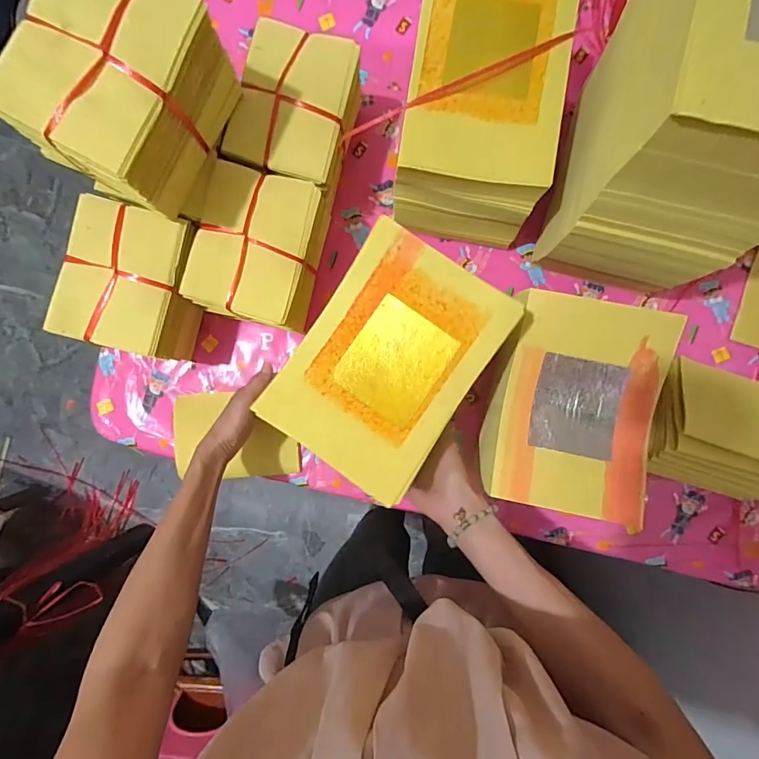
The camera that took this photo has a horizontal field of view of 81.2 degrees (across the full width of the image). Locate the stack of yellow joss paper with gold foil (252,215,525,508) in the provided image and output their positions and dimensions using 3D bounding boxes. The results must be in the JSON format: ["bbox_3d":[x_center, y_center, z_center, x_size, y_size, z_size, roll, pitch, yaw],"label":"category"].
[{"bbox_3d":[0.008,-0.018,0.431,0.165,0.020,0.227,34,91,1],"label":"stack of yellow joss paper with gold foil"}]

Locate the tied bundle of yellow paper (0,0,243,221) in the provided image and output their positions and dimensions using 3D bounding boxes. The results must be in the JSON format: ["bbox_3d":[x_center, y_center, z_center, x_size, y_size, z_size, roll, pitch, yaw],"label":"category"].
[{"bbox_3d":[-0.226,-0.261,0.413,0.111,0.138,0.156,25,91,1],"label":"tied bundle of yellow paper"}]

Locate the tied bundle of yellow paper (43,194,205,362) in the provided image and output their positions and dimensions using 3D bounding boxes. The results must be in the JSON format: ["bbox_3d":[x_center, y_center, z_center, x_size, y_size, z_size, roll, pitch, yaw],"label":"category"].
[{"bbox_3d":[-0.288,-0.115,0.545,0.121,0.129,0.156,14,91,1],"label":"tied bundle of yellow paper"}]

